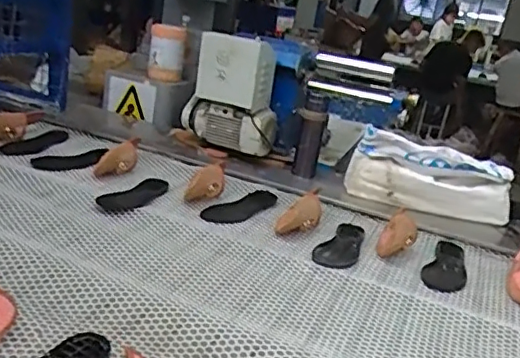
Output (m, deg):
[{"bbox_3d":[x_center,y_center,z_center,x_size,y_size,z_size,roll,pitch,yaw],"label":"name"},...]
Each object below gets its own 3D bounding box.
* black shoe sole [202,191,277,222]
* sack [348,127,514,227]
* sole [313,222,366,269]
[{"bbox_3d":[-0.053,0.070,1.435,0.090,0.019,0.239,23,22,35],"label":"black shoe sole"},{"bbox_3d":[0.457,0.003,1.540,0.415,0.210,0.128,10,18,0],"label":"sack"},{"bbox_3d":[0.189,0.149,1.320,0.091,0.018,0.228,16,19,18],"label":"sole"}]

